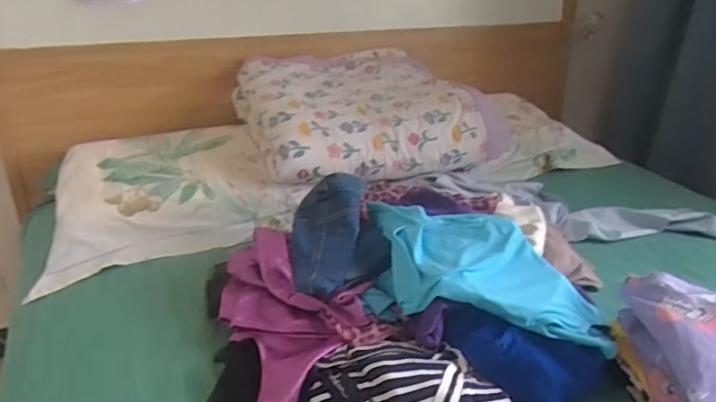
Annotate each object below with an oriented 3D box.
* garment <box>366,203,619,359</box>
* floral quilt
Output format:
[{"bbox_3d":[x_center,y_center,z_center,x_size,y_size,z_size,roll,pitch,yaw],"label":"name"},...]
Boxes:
[{"bbox_3d":[0.185,0.105,0.814,0.327,0.110,0.263,3,25,2],"label":"garment"},{"bbox_3d":[0.018,-0.230,1.299,0.547,0.142,0.428,-9,27,-21],"label":"floral quilt"}]

